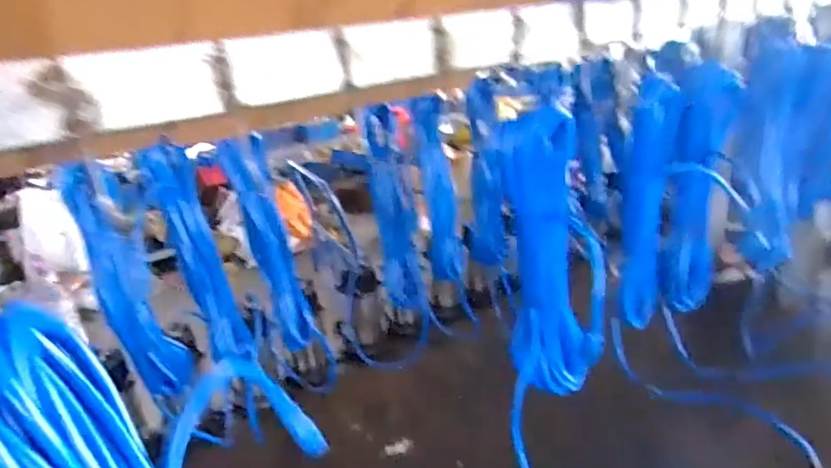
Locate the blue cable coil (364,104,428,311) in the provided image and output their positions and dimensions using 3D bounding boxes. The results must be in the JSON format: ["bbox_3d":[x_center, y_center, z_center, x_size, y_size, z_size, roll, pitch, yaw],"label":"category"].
[{"bbox_3d":[-0.036,-0.035,0.947,0.078,0.338,0.055,-4,22,4],"label":"blue cable coil"}]

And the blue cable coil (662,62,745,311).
[{"bbox_3d":[0.426,-0.061,0.827,0.082,0.348,0.057,6,24,27],"label":"blue cable coil"}]

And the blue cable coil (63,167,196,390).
[{"bbox_3d":[-0.374,0.068,0.727,0.080,0.314,0.034,-15,23,-23],"label":"blue cable coil"}]

